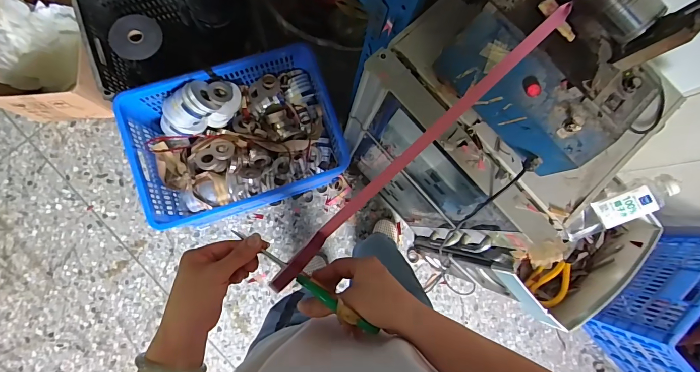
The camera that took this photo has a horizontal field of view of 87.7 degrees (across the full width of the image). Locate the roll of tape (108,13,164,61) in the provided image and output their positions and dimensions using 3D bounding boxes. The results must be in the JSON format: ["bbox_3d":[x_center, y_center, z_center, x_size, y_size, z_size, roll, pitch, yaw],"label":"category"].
[{"bbox_3d":[-0.642,-0.445,1.091,0.135,0.018,0.131,12,106,-15],"label":"roll of tape"}]

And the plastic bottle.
[{"bbox_3d":[0.520,0.042,0.707,0.196,0.051,0.065,-38,87,35],"label":"plastic bottle"}]

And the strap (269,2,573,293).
[{"bbox_3d":[0.080,-0.046,0.417,0.449,0.036,0.019,-43,89,-1],"label":"strap"}]

